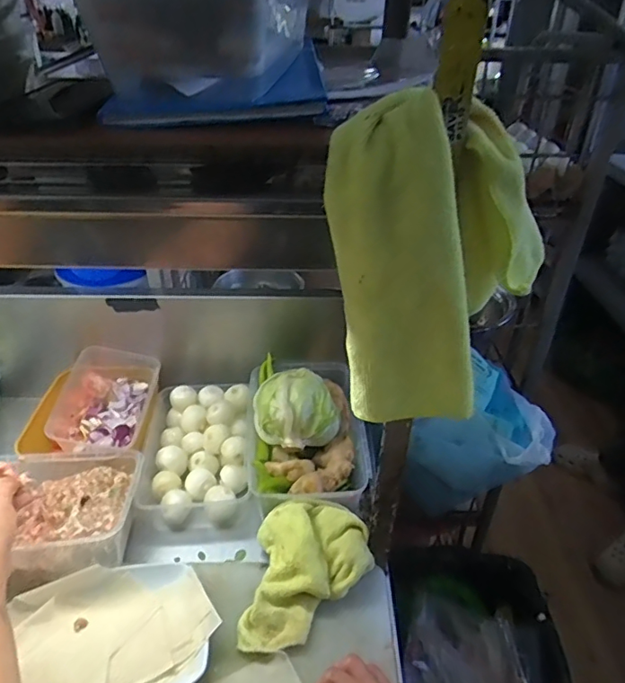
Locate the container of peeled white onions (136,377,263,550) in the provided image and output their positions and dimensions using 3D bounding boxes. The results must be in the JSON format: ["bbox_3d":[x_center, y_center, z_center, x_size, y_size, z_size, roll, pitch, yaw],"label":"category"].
[{"bbox_3d":[-0.160,0.167,0.746,0.152,0.083,0.234,-5,34,-8],"label":"container of peeled white onions"}]

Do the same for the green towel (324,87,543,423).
[{"bbox_3d":[0.092,-0.065,0.370,0.167,0.171,0.125,-27,43,-35],"label":"green towel"}]

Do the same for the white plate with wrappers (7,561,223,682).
[{"bbox_3d":[-0.199,0.299,0.537,0.180,0.027,0.155,-17,38,-24],"label":"white plate with wrappers"}]

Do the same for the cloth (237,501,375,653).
[{"bbox_3d":[-0.002,0.257,0.585,0.137,0.050,0.161,4,34,5],"label":"cloth"}]

